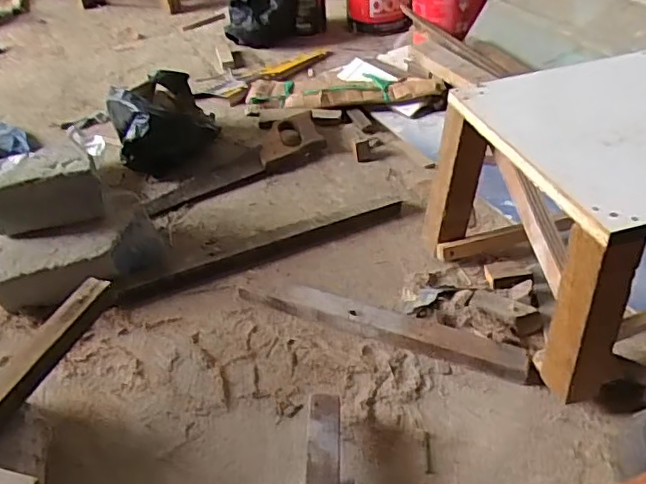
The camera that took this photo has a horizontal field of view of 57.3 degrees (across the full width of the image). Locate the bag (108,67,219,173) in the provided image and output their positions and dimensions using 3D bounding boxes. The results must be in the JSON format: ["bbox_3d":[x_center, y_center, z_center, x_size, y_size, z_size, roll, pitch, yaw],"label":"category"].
[{"bbox_3d":[-0.258,-0.201,0.969,0.160,0.126,0.161,-14,42,-12],"label":"bag"}]

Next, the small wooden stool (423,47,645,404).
[{"bbox_3d":[0.312,-0.034,0.649,0.291,0.239,0.290,-14,42,-12],"label":"small wooden stool"}]

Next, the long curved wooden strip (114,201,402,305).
[{"bbox_3d":[-0.073,0.008,0.788,0.394,0.023,0.028,-19,43,-18],"label":"long curved wooden strip"}]

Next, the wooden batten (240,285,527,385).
[{"bbox_3d":[0.063,0.093,0.679,0.328,0.025,0.036,14,44,19],"label":"wooden batten"}]

